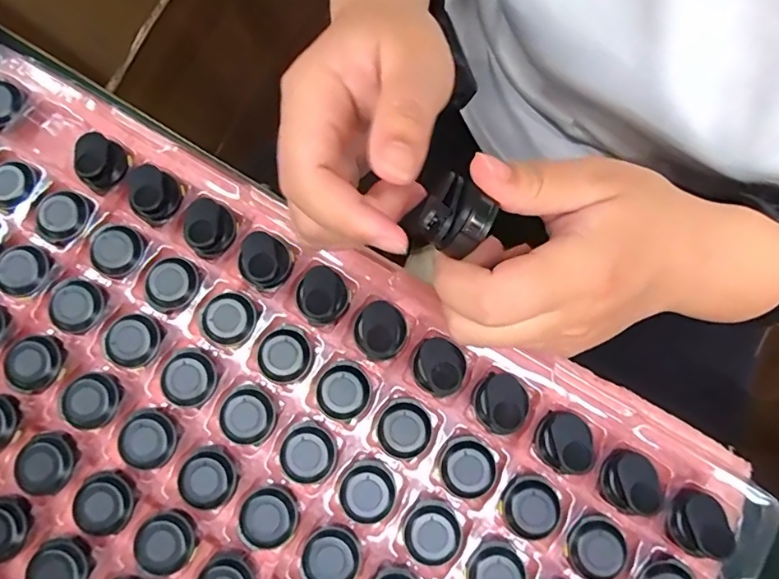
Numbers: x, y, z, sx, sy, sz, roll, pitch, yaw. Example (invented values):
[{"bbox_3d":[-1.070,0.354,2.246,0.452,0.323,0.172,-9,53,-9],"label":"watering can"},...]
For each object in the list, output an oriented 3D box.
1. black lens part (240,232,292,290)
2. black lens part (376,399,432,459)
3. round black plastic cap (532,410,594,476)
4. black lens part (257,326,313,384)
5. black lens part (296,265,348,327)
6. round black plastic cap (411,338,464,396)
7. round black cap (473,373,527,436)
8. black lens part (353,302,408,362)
[{"bbox_3d":[-0.067,-0.016,0.272,0.025,0.013,0.028,-24,79,-5],"label":"black lens part"},{"bbox_3d":[0.008,0.072,0.260,0.027,0.004,0.028,0,78,0],"label":"black lens part"},{"bbox_3d":[0.089,0.077,0.253,0.024,0.017,0.028,24,79,5],"label":"round black plastic cap"},{"bbox_3d":[-0.056,0.034,0.266,0.027,0.006,0.029,-24,79,-5],"label":"black lens part"},{"bbox_3d":[-0.037,0.004,0.269,0.026,0.011,0.028,0,78,0],"label":"black lens part"},{"bbox_3d":[0.025,0.040,0.263,0.027,0.011,0.026,0,78,0],"label":"round black plastic cap"},{"bbox_3d":[0.057,0.059,0.258,0.024,0.014,0.029,22,79,4],"label":"round black cap"},{"bbox_3d":[-0.005,0.022,0.264,0.026,0.013,0.028,0,78,0],"label":"black lens part"}]

